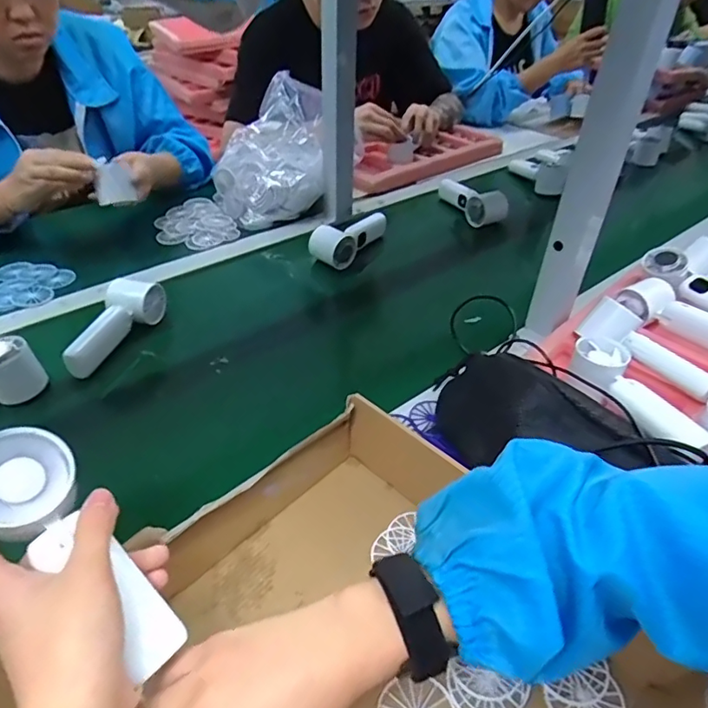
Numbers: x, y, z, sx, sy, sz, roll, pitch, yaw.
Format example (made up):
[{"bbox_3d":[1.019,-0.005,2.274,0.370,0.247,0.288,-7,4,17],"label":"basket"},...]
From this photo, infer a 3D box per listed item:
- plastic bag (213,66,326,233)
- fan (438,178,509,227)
[{"bbox_3d":[-0.155,-0.359,0.912,0.186,0.172,0.208,-8,41,-13],"label":"plastic bag"},{"bbox_3d":[0.214,-0.283,0.942,0.045,0.060,0.196,-12,42,-17],"label":"fan"}]

